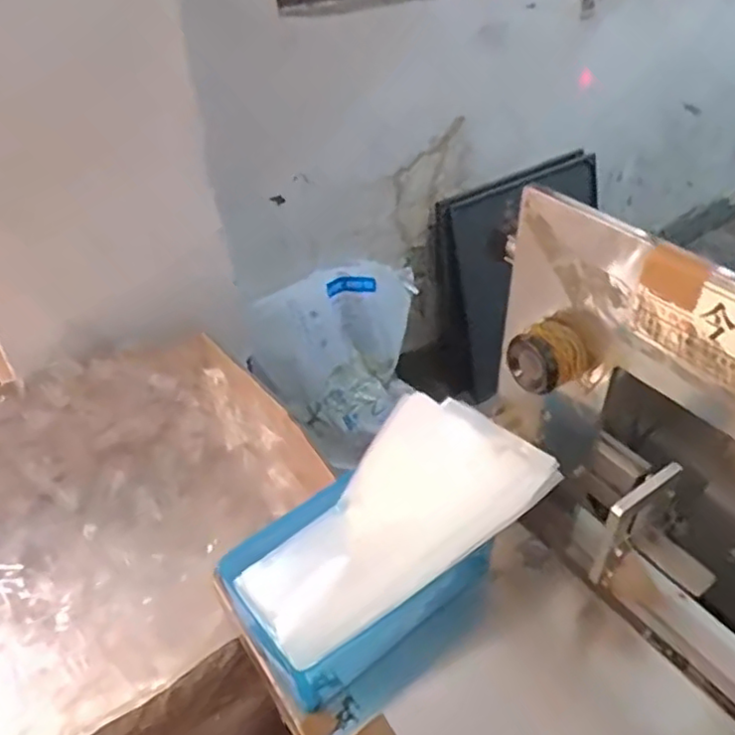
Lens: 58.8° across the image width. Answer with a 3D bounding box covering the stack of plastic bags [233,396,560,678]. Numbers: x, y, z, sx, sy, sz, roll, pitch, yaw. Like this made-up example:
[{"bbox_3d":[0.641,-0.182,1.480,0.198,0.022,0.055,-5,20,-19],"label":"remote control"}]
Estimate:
[{"bbox_3d":[0.015,0.118,0.519,0.248,0.040,0.136,-39,39,-8],"label":"stack of plastic bags"}]

